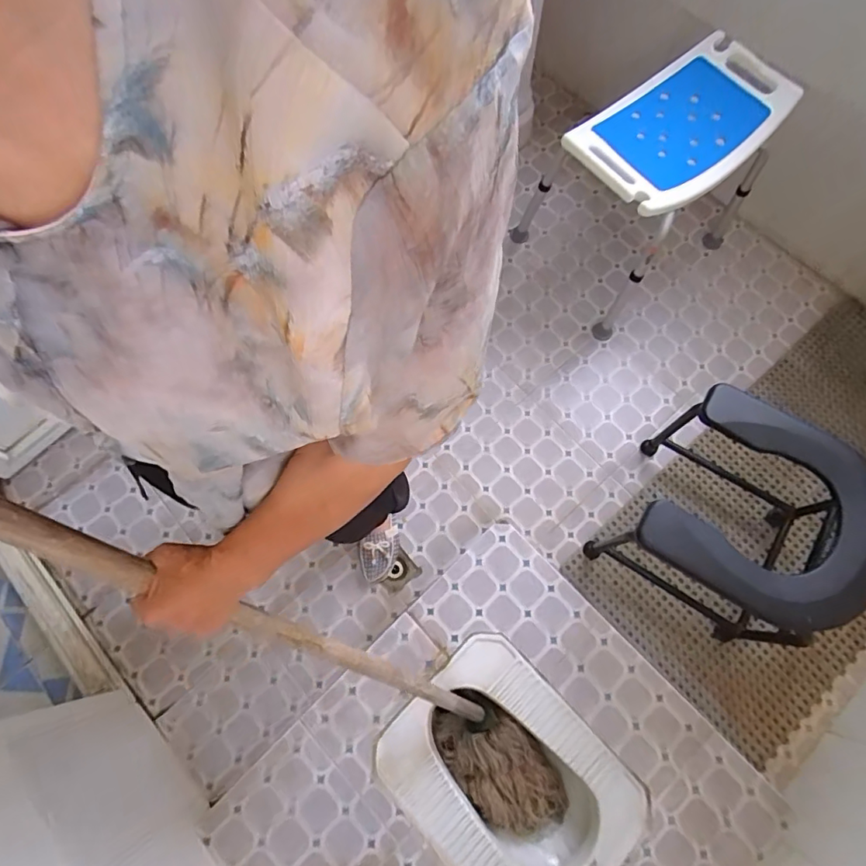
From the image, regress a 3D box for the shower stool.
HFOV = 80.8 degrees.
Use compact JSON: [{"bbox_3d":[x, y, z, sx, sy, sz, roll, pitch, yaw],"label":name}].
[{"bbox_3d":[0.569,-0.641,1.327,0.550,0.429,0.329,-39,76,-12],"label":"shower stool"}]

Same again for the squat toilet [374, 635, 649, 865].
[{"bbox_3d":[0.156,0.725,1.085,0.379,0.136,0.495,-42,76,-13],"label":"squat toilet"}]

